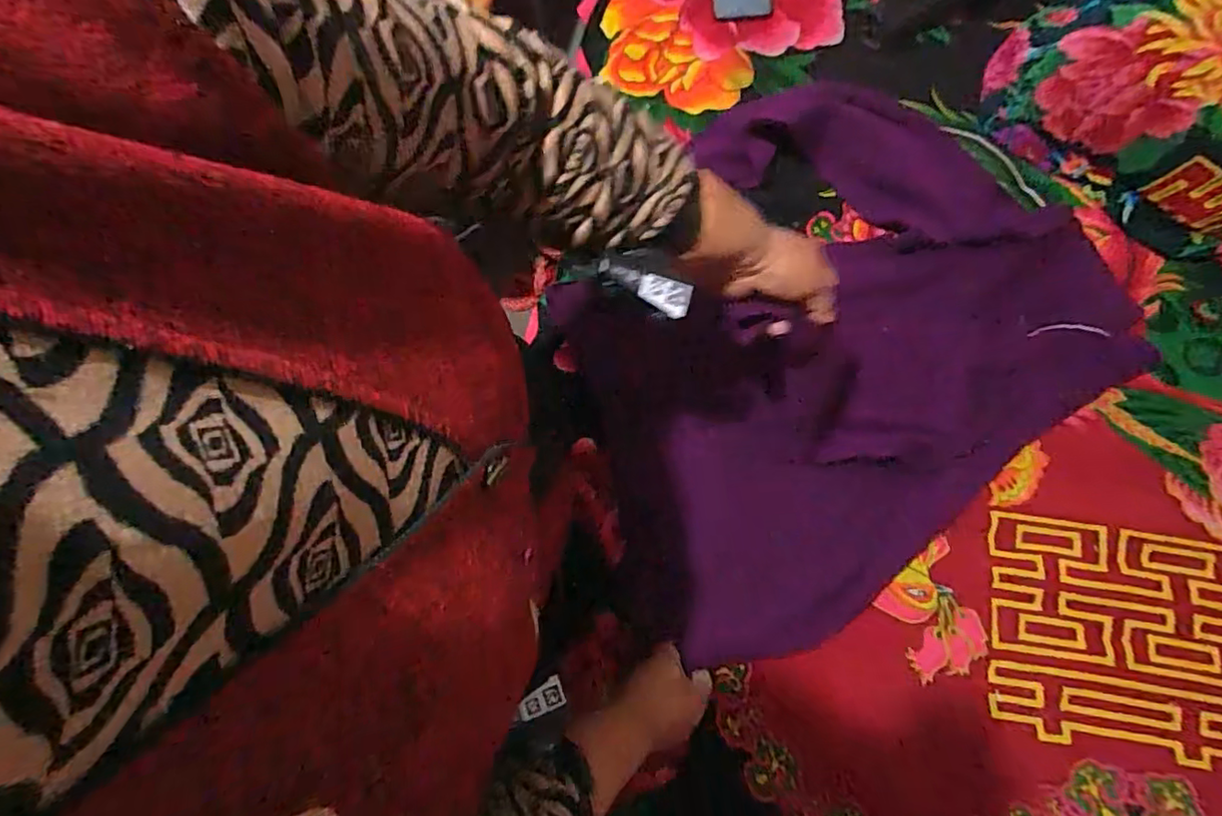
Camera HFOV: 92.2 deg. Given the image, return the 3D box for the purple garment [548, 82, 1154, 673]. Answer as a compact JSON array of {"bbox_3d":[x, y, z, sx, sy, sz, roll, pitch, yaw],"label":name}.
[{"bbox_3d":[0.242,-0.077,0.692,0.672,0.064,0.519,-38,82,-7],"label":"purple garment"}]

